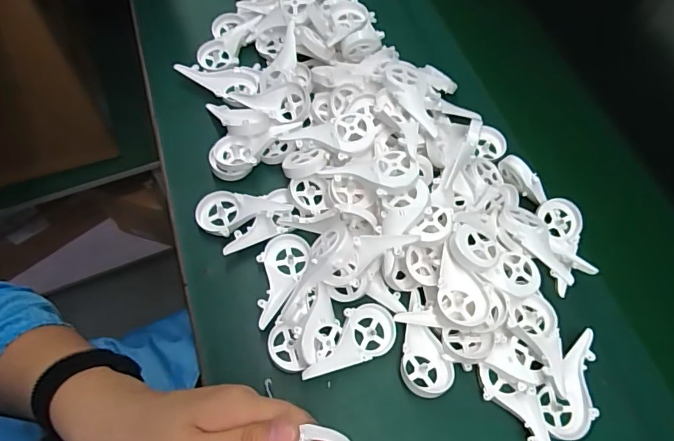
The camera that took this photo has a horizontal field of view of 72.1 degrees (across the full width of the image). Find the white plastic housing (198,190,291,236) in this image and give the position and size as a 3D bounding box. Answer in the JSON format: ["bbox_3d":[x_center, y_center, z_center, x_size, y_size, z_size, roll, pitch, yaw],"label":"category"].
[{"bbox_3d":[-0.092,-0.007,0.456,0.095,0.015,0.046,-5,63,11],"label":"white plastic housing"}]

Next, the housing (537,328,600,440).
[{"bbox_3d":[0.208,0.144,0.397,0.046,0.013,0.087,41,68,18],"label":"housing"}]

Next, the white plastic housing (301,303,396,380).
[{"bbox_3d":[0.010,0.109,0.400,0.094,0.020,0.045,-31,69,-32],"label":"white plastic housing"}]

